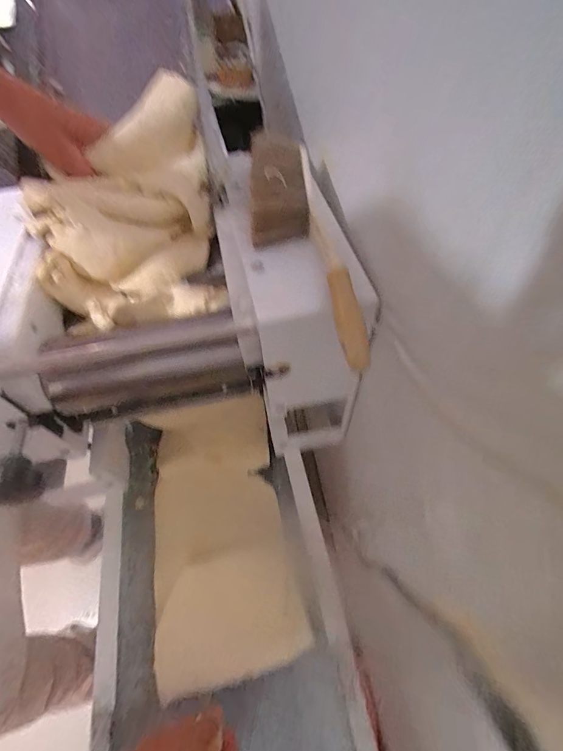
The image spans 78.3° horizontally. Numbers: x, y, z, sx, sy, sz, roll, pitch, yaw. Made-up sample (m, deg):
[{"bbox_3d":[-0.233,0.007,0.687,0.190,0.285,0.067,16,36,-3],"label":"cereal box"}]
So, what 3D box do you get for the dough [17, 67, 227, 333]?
[{"bbox_3d":[-0.209,-0.229,0.460,0.216,0.070,0.326,-9,81,-12],"label":"dough"}]

